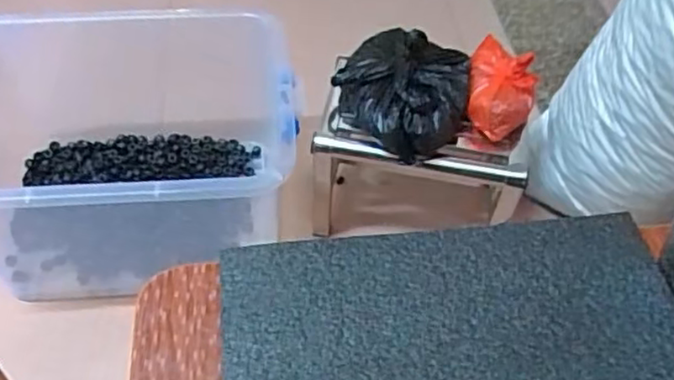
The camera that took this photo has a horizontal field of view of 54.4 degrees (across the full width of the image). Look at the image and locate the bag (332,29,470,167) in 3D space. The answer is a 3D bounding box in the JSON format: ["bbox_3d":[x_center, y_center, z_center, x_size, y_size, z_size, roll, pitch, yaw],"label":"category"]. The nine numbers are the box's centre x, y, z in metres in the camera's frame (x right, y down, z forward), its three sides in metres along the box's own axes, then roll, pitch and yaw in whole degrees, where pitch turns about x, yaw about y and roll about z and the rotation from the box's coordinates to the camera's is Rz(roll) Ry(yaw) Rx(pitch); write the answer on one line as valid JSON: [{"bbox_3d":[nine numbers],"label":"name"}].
[{"bbox_3d":[0.090,-0.140,0.898,0.173,0.091,0.180,18,53,13],"label":"bag"}]

